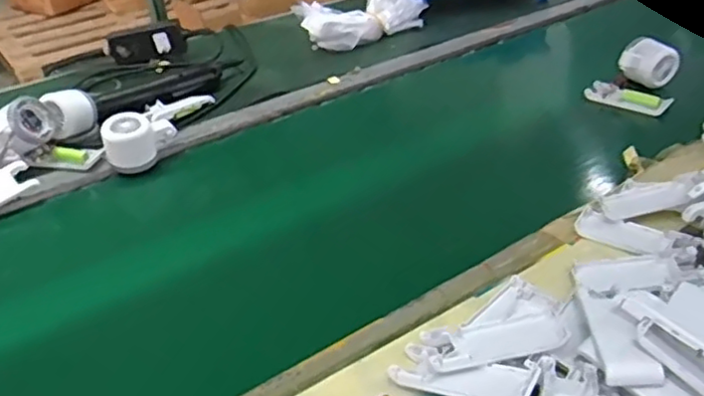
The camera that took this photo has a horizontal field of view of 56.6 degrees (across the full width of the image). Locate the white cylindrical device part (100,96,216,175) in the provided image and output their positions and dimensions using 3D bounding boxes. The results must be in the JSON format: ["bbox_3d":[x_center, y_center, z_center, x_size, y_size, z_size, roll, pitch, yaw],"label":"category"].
[{"bbox_3d":[-0.252,-0.104,0.842,0.074,0.057,0.184,6,36,14],"label":"white cylindrical device part"}]

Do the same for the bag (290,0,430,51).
[{"bbox_3d":[0.017,-0.306,1.095,0.223,0.076,0.098,-26,40,-28],"label":"bag"}]

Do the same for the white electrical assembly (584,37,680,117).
[{"bbox_3d":[0.385,-0.162,0.875,0.105,0.062,0.107,24,43,34],"label":"white electrical assembly"}]

